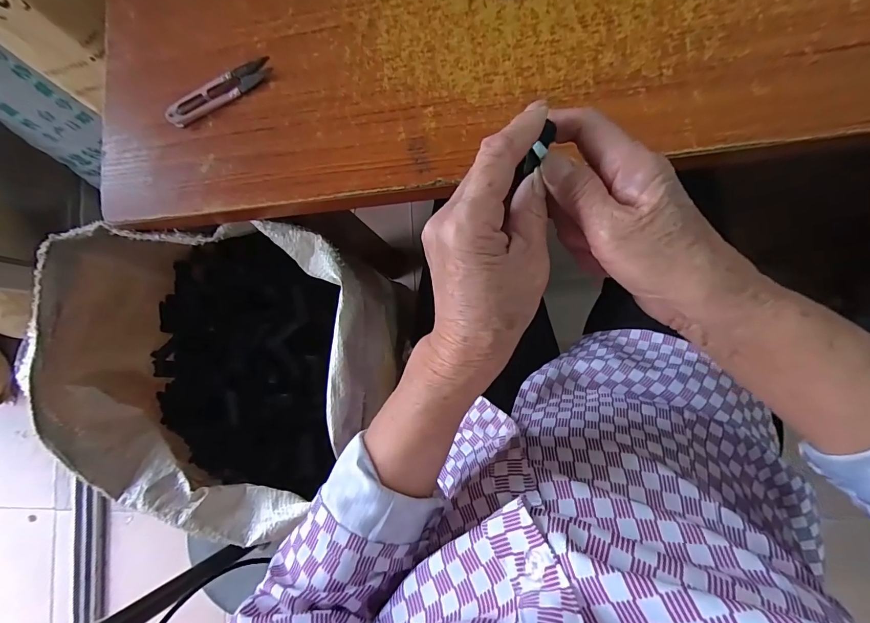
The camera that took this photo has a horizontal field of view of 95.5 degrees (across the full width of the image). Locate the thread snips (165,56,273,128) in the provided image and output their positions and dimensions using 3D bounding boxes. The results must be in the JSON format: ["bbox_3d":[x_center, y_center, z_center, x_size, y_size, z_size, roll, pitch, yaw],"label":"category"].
[{"bbox_3d":[-0.194,-0.198,0.353,0.100,0.010,0.025,-30,83,6],"label":"thread snips"}]

